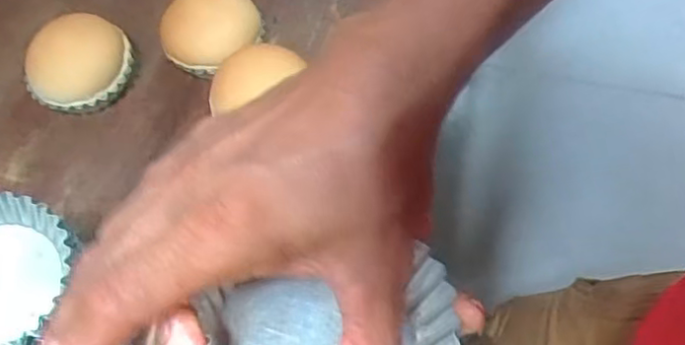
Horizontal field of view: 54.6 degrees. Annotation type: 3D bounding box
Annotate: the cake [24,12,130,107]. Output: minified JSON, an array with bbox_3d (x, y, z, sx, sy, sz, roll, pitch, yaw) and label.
[{"bbox_3d":[-0.252,-0.105,0.629,0.094,0.050,0.078,-10,61,-2],"label":"cake"}]

